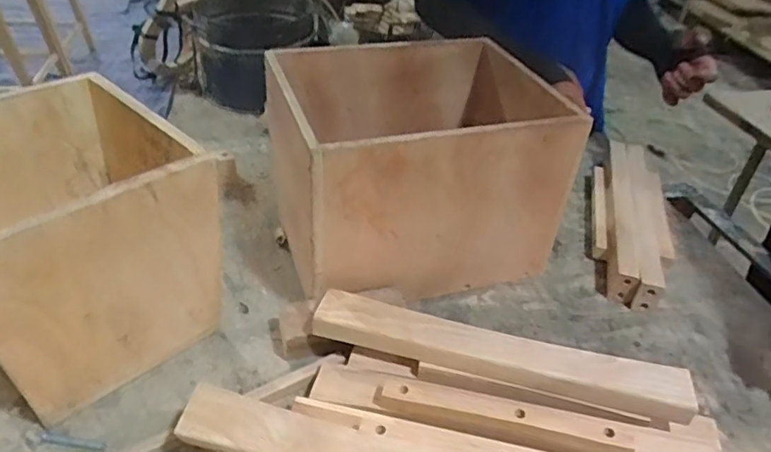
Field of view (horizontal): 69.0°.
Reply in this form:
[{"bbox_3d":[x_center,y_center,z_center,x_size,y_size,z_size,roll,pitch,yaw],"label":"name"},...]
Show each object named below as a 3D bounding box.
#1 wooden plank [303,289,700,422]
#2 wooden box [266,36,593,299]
[{"bbox_3d":[0.112,0.126,0.564,0.366,0.031,0.044,12,38,8],"label":"wooden plank"},{"bbox_3d":[0.036,-0.081,0.739,0.337,0.243,0.296,-8,38,-16],"label":"wooden box"}]

